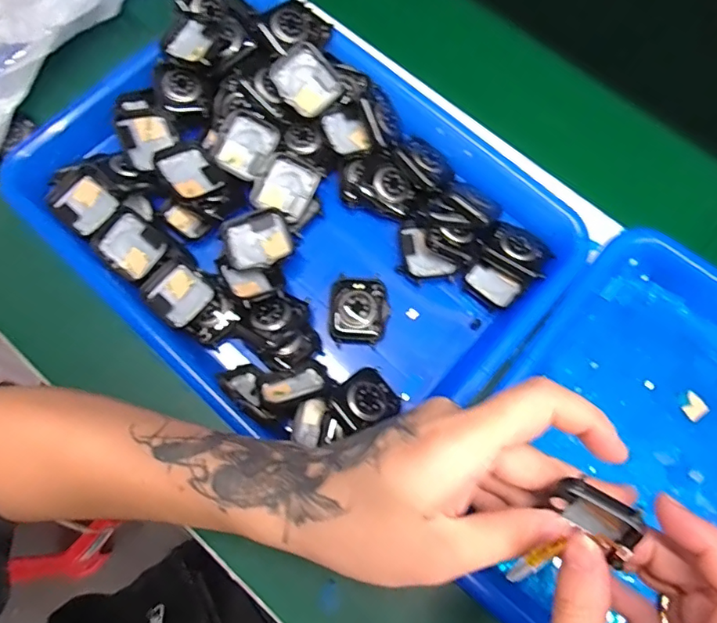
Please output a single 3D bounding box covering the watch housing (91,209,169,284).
[{"bbox_3d":[-0.148,-0.042,0.336,0.044,0.013,0.037,38,78,10],"label":"watch housing"}]

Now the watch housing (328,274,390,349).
[{"bbox_3d":[0.000,-0.001,0.334,0.037,0.010,0.042,3,74,1],"label":"watch housing"}]

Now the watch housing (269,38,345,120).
[{"bbox_3d":[-0.036,-0.158,0.352,0.039,0.009,0.044,-42,106,-3],"label":"watch housing"}]

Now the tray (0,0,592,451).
[{"bbox_3d":[-0.041,-0.069,0.348,0.330,0.051,0.253,39,78,11],"label":"tray"}]

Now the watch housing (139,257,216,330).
[{"bbox_3d":[-0.115,-0.011,0.329,0.042,0.012,0.036,40,78,11],"label":"watch housing"}]

